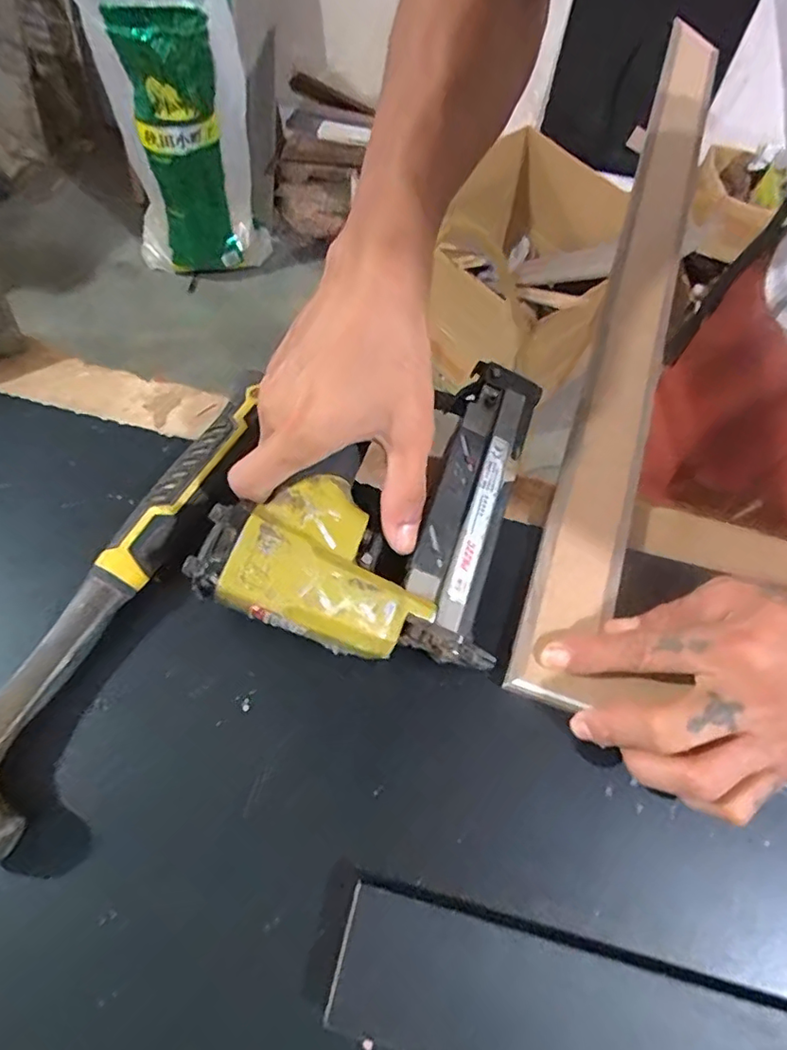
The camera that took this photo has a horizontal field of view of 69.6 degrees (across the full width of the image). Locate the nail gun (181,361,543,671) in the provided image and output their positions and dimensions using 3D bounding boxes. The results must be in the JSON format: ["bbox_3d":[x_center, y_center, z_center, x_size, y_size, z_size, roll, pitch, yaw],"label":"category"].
[{"bbox_3d":[-0.007,-0.020,0.309,0.143,0.041,0.179,20,65,-12],"label":"nail gun"}]

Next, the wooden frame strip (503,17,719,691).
[{"bbox_3d":[0.178,-0.173,0.405,0.042,0.016,0.597,18,67,8],"label":"wooden frame strip"}]

